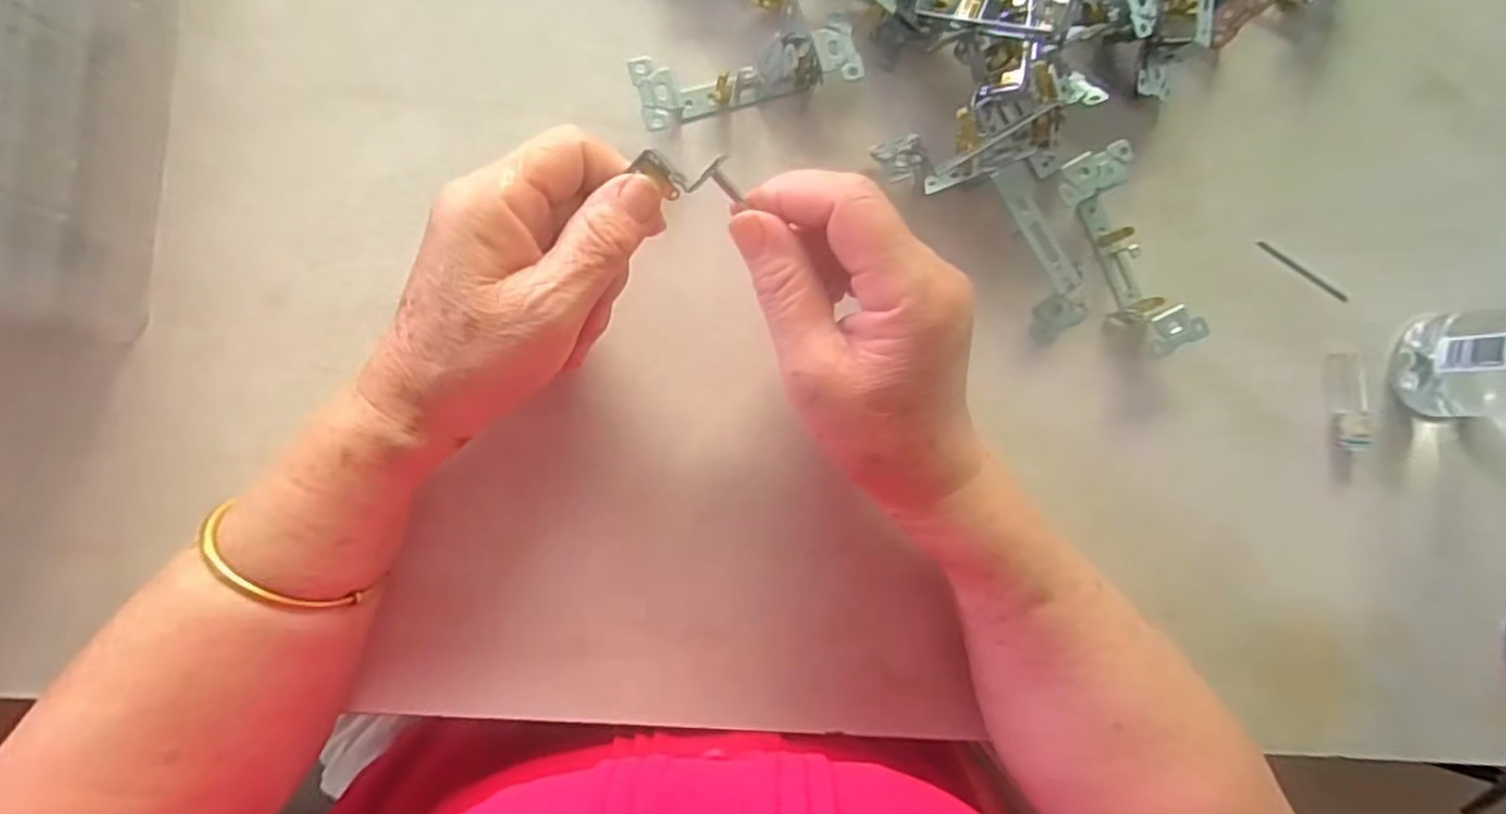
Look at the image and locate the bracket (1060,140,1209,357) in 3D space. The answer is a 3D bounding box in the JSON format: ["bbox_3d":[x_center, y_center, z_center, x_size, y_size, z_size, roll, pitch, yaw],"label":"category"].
[{"bbox_3d":[0.187,-0.076,0.362,0.039,0.028,0.106,-27,92,-6],"label":"bracket"}]

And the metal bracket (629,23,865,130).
[{"bbox_3d":[-0.003,-0.155,0.335,0.103,0.027,0.029,-17,91,-7],"label":"metal bracket"}]

